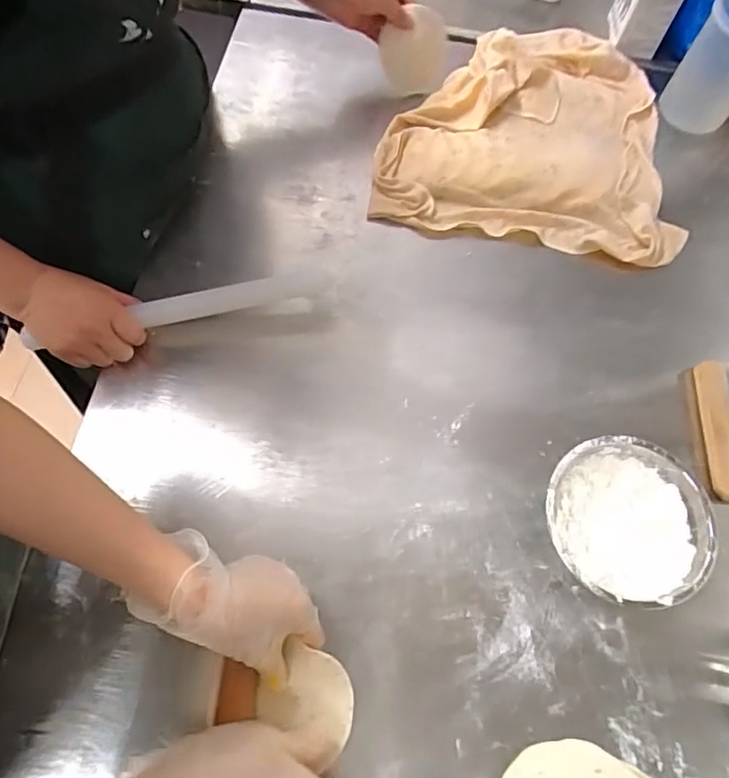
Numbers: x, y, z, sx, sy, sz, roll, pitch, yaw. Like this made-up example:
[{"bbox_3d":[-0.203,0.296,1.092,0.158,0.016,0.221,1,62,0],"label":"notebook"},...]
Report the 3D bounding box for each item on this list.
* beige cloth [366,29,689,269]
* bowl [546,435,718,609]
[{"bbox_3d":[0.220,-0.349,0.684,0.374,0.064,0.365,11,68,3],"label":"beige cloth"},{"bbox_3d":[0.240,0.122,0.501,0.143,0.056,0.147,1,68,-2],"label":"bowl"}]

